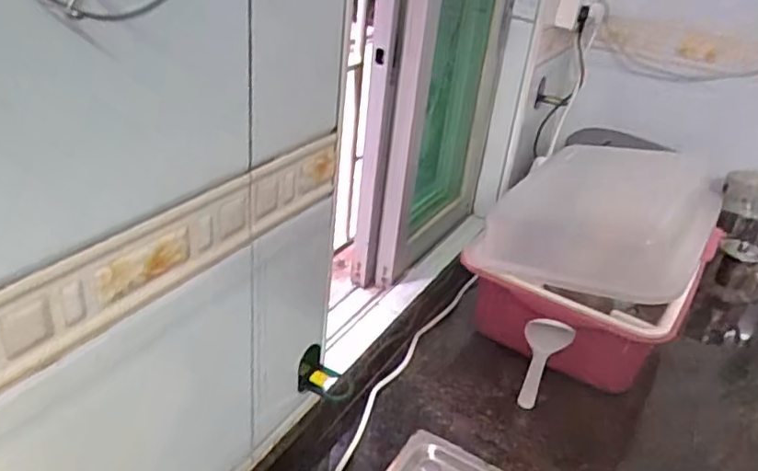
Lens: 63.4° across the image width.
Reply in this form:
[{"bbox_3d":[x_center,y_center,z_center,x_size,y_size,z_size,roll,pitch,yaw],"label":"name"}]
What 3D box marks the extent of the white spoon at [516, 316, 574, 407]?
[{"bbox_3d":[0.253,0.197,0.959,0.064,0.204,0.074,20,32,21],"label":"white spoon"}]

